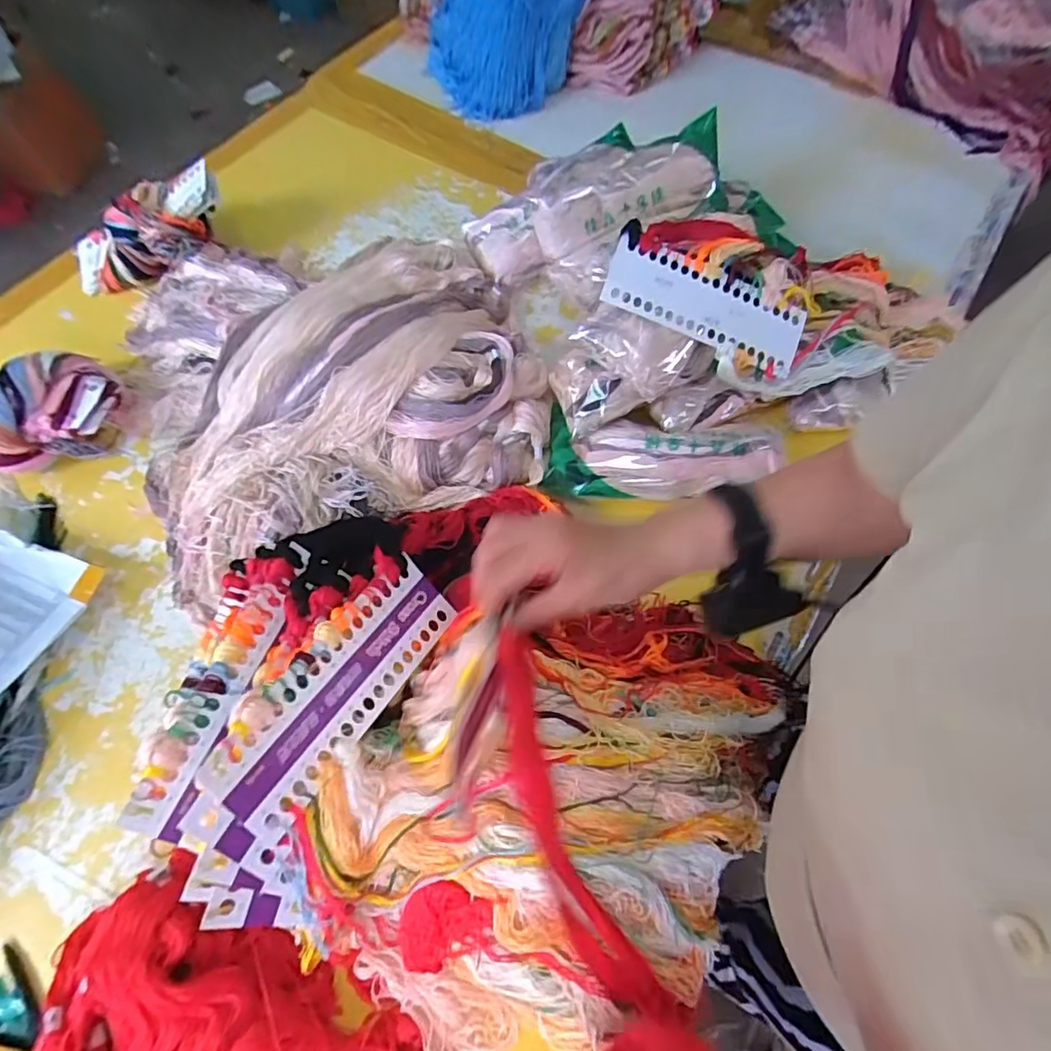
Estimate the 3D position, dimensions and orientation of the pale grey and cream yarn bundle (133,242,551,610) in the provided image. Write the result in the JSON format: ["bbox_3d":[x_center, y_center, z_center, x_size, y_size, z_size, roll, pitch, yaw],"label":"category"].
[{"bbox_3d":[-0.259,-0.218,0.741,0.513,0.090,0.522,-23,67,-10],"label":"pale grey and cream yarn bundle"}]

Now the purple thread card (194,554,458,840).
[{"bbox_3d":[-0.147,0.129,0.477,0.076,0.010,0.247,57,44,-18],"label":"purple thread card"}]

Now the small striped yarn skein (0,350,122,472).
[{"bbox_3d":[-0.614,-0.152,0.729,0.167,0.101,0.134,-16,66,-7],"label":"small striped yarn skein"}]

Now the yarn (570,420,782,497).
[{"bbox_3d":[0.189,-0.083,0.684,0.241,0.038,0.094,6,65,3],"label":"yarn"}]

